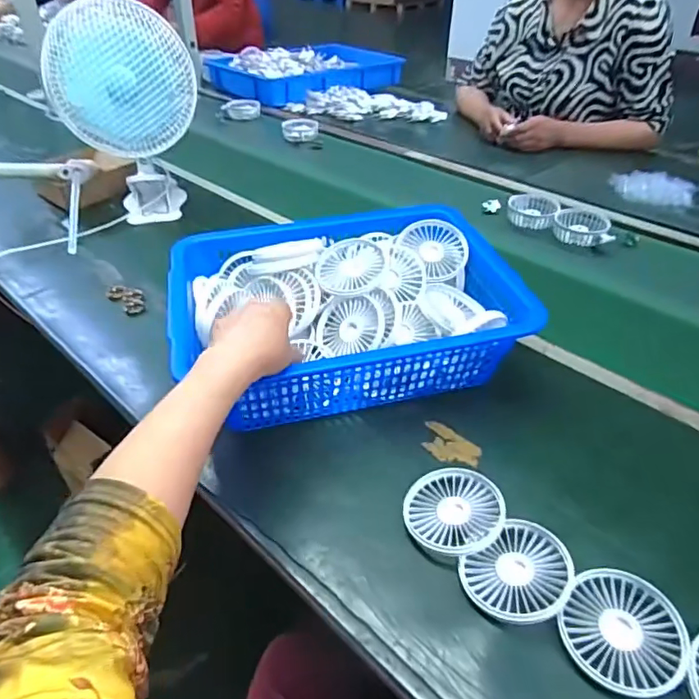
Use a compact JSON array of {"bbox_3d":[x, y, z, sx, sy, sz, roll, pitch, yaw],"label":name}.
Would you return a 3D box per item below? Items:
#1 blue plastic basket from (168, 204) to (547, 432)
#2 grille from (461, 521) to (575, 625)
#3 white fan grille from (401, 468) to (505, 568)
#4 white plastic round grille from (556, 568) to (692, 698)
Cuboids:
[{"bbox_3d":[-0.014,-0.056,0.642,0.373,0.106,0.287,-8,41,-10],"label":"blue plastic basket"},{"bbox_3d":[0.140,0.182,0.434,0.087,0.018,0.074,-23,46,-25],"label":"grille"},{"bbox_3d":[0.092,0.145,0.484,0.085,0.023,0.090,0,40,0],"label":"white fan grille"},{"bbox_3d":[0.207,0.213,0.405,0.087,0.018,0.088,0,40,0],"label":"white plastic round grille"}]

